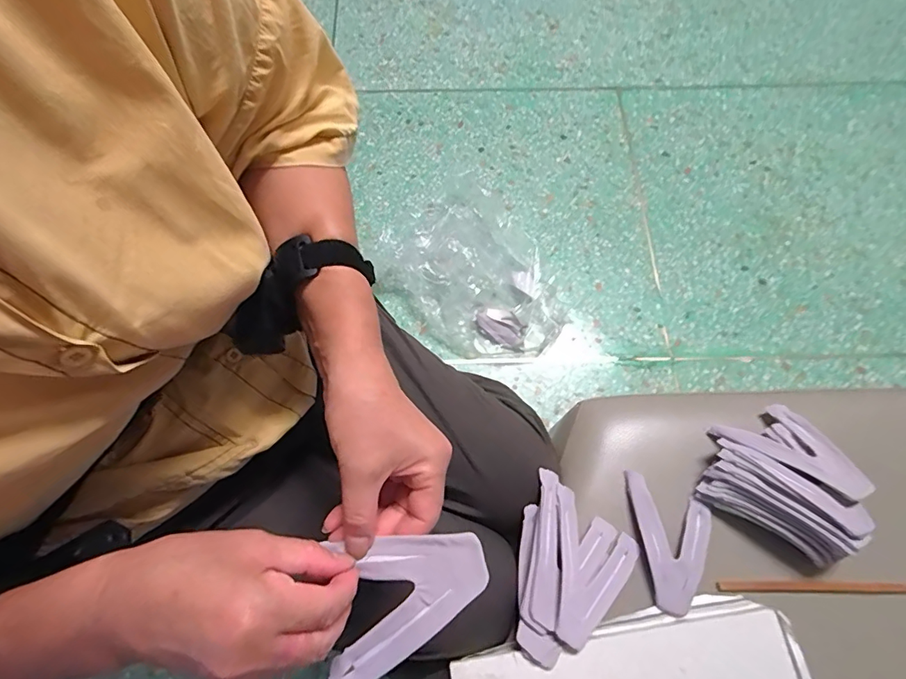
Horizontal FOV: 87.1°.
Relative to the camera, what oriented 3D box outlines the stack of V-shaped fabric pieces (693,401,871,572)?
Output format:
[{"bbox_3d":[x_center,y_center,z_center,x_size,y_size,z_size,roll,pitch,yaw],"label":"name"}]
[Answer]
[{"bbox_3d":[0.317,0.124,0.452,0.121,0.059,0.124,30,73,12],"label":"stack of V-shaped fabric pieces"}]

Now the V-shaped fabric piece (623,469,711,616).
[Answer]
[{"bbox_3d":[0.214,0.189,0.455,0.070,0.008,0.125,-7,69,-2],"label":"V-shaped fabric piece"}]

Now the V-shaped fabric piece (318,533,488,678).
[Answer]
[{"bbox_3d":[-0.042,0.151,0.285,0.076,0.010,0.123,44,96,14],"label":"V-shaped fabric piece"}]

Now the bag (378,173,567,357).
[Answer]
[{"bbox_3d":[0.068,-0.139,0.948,0.353,0.102,0.337,33,73,12],"label":"bag"}]

